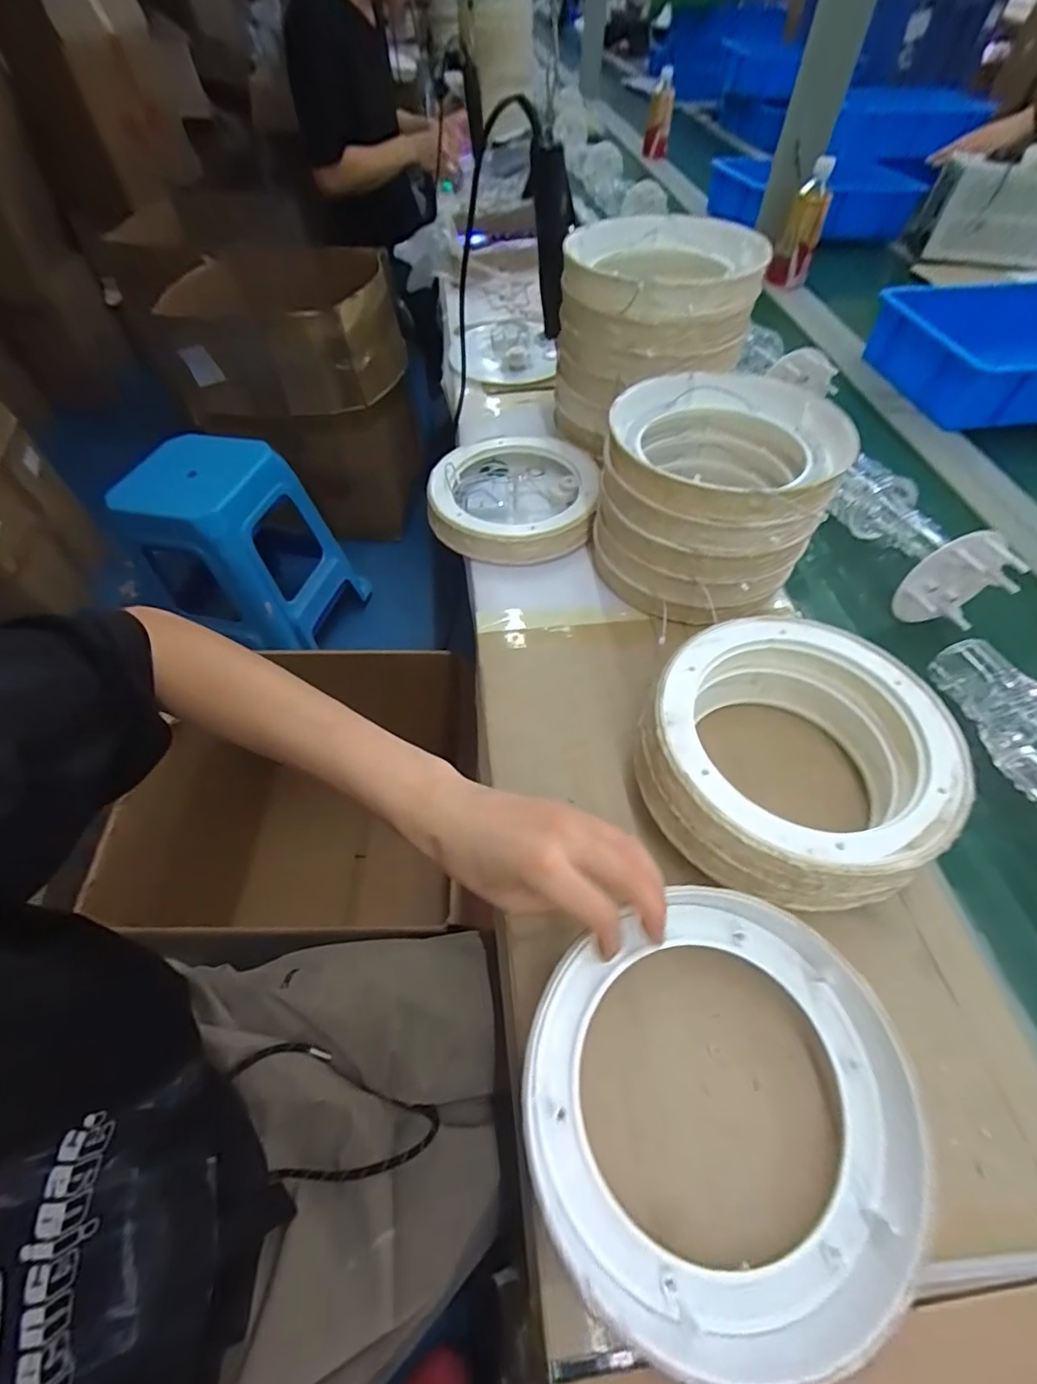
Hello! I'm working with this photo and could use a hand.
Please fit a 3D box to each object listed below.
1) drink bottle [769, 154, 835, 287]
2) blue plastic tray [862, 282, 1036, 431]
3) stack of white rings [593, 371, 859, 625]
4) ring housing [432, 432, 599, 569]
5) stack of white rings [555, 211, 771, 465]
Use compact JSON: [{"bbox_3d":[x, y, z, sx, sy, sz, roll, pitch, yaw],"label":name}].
[{"bbox_3d":[0.533,-0.872,1.011,0.075,0.177,0.069,18,56,12],"label":"drink bottle"},{"bbox_3d":[0.758,-0.508,0.805,0.374,0.103,0.267,-6,54,-5],"label":"blue plastic tray"},{"bbox_3d":[0.194,-0.202,0.544,0.210,0.137,0.213,26,58,17],"label":"stack of white rings"},{"bbox_3d":[-0.005,-0.242,0.656,0.196,0.037,0.211,7,54,5],"label":"ring housing"},{"bbox_3d":[0.151,-0.420,0.640,0.230,0.171,0.219,-36,62,-23],"label":"stack of white rings"}]

